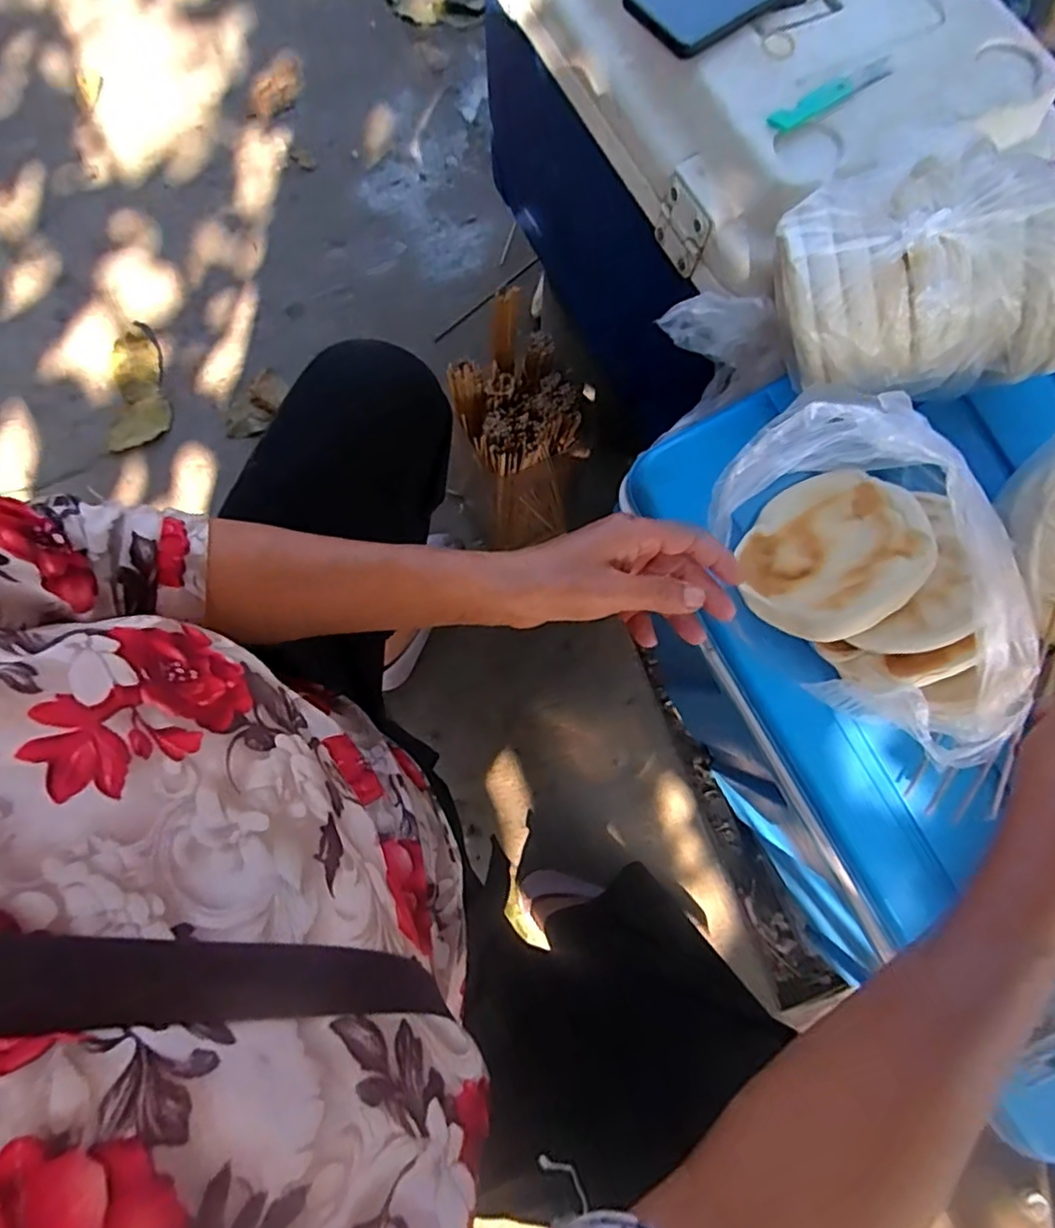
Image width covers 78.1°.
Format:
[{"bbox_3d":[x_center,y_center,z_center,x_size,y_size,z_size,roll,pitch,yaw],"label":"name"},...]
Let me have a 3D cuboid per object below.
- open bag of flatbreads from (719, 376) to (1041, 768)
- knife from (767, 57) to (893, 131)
[{"bbox_3d":[0.225,-0.017,0.397,0.140,0.130,0.217,-19,78,-6],"label":"open bag of flatbreads"},{"bbox_3d":[0.227,-0.384,0.480,0.119,0.012,0.022,-34,80,-9],"label":"knife"}]

